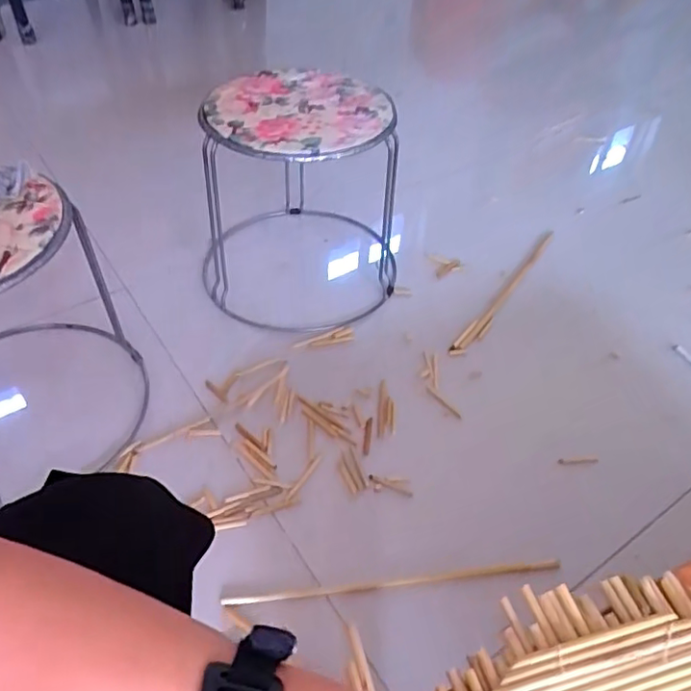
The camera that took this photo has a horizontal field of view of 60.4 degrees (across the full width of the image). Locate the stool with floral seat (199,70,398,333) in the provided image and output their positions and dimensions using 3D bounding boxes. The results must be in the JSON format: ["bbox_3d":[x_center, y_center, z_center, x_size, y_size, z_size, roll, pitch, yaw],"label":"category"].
[{"bbox_3d":[-0.076,-0.256,1.020,0.326,0.337,0.382,-5,47,-8],"label":"stool with floral seat"}]

